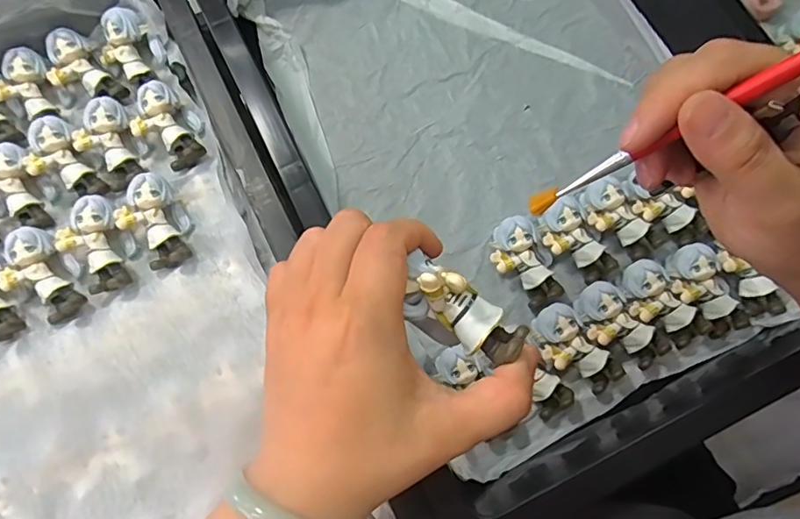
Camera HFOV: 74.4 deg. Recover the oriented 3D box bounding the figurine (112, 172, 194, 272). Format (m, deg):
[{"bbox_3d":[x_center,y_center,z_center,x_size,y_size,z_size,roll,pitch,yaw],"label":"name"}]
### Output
[{"bbox_3d":[-0.159,-0.025,0.343,0.037,0.018,0.057,-36,79,-9],"label":"figurine"}]

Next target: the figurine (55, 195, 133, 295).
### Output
[{"bbox_3d":[-0.197,-0.009,0.340,0.034,0.018,0.061,-17,94,-5],"label":"figurine"}]

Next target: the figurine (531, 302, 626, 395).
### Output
[{"bbox_3d":[0.114,0.061,0.348,0.033,0.022,0.063,-40,80,-9],"label":"figurine"}]

